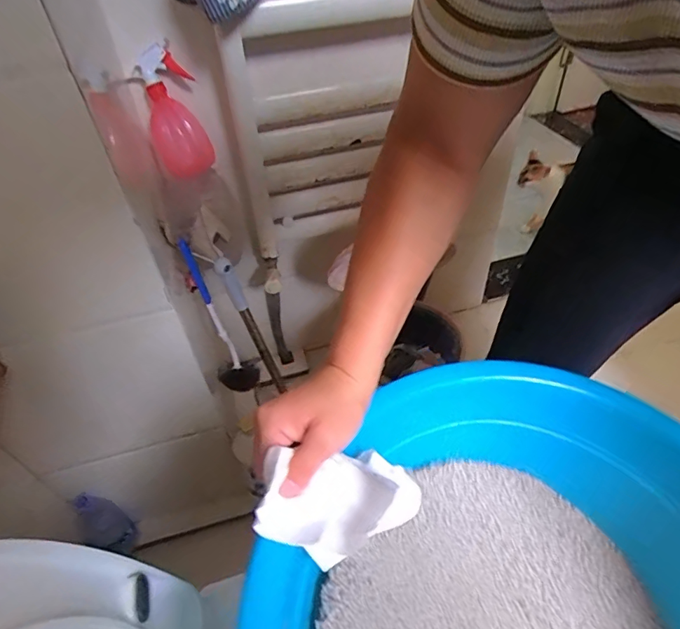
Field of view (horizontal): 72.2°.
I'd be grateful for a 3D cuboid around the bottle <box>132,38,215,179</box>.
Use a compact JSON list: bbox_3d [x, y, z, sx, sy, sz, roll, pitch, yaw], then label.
[{"bbox_3d":[-0.283,-0.335,0.792,0.109,0.187,0.090,-33,52,-26],"label":"bottle"}]

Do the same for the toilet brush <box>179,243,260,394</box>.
[{"bbox_3d":[-0.211,0.023,0.847,0.069,0.347,0.065,-6,45,-1],"label":"toilet brush"}]

